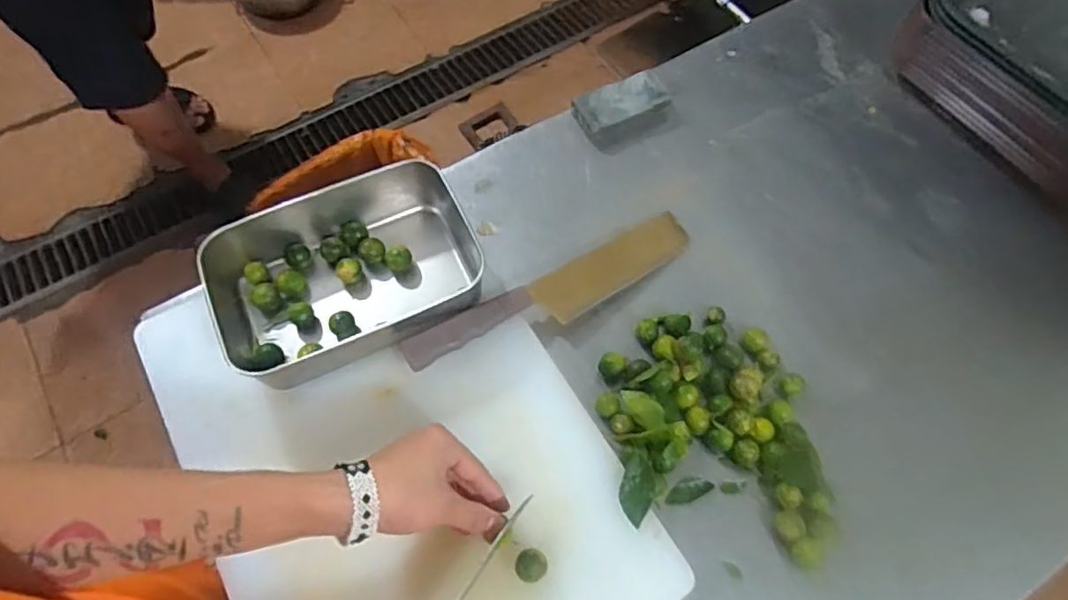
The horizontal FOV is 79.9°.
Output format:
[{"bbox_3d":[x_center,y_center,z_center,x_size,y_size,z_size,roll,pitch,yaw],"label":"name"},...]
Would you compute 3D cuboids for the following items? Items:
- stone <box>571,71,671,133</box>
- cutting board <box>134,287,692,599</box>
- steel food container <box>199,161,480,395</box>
[{"bbox_3d":[0.093,-0.216,0.698,0.101,0.020,0.047,-25,68,-13],"label":"stone"},{"bbox_3d":[-0.123,0.123,0.535,0.313,0.028,0.437,-29,63,-12],"label":"cutting board"},{"bbox_3d":[-0.168,-0.021,0.570,0.239,0.075,0.159,-19,66,-10],"label":"steel food container"}]

